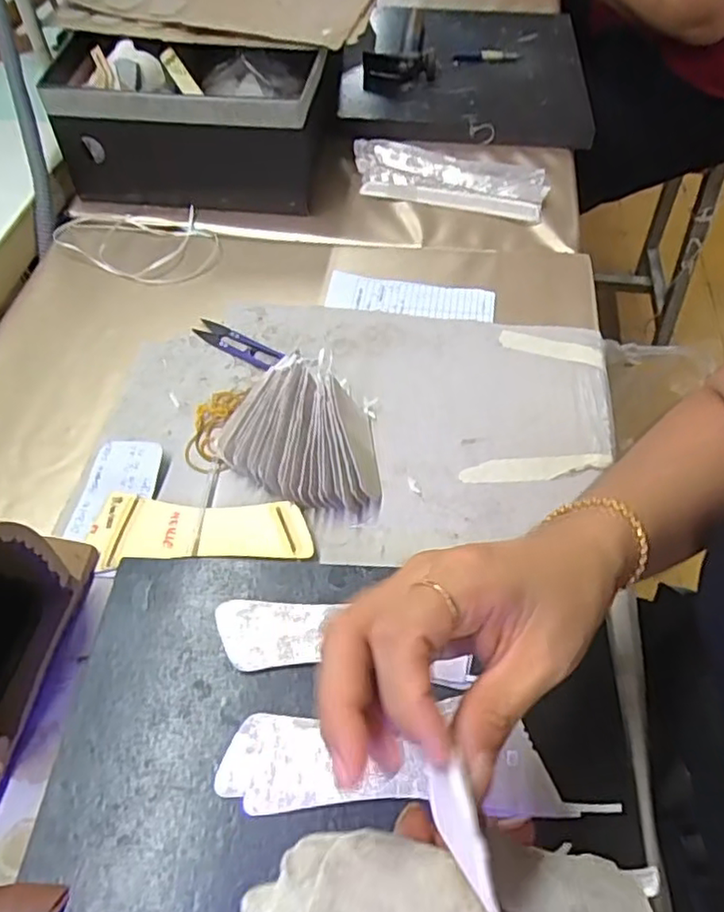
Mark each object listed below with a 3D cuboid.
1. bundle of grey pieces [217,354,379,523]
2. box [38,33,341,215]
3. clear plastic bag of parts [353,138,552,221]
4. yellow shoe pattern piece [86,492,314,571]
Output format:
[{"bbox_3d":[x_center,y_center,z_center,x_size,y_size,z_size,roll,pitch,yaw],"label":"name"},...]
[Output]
[{"bbox_3d":[-0.047,-0.014,0.444,0.108,0.052,0.109,-7,55,-3],"label":"bundle of grey pieces"},{"bbox_3d":[-0.177,-0.333,0.637,0.277,0.117,0.127,6,55,6],"label":"box"},{"bbox_3d":[0.088,-0.298,0.664,0.206,0.028,0.073,12,56,10],"label":"clear plastic bag of parts"},{"bbox_3d":[-0.111,0.049,0.435,0.150,0.005,0.053,-4,62,2],"label":"yellow shoe pattern piece"}]

